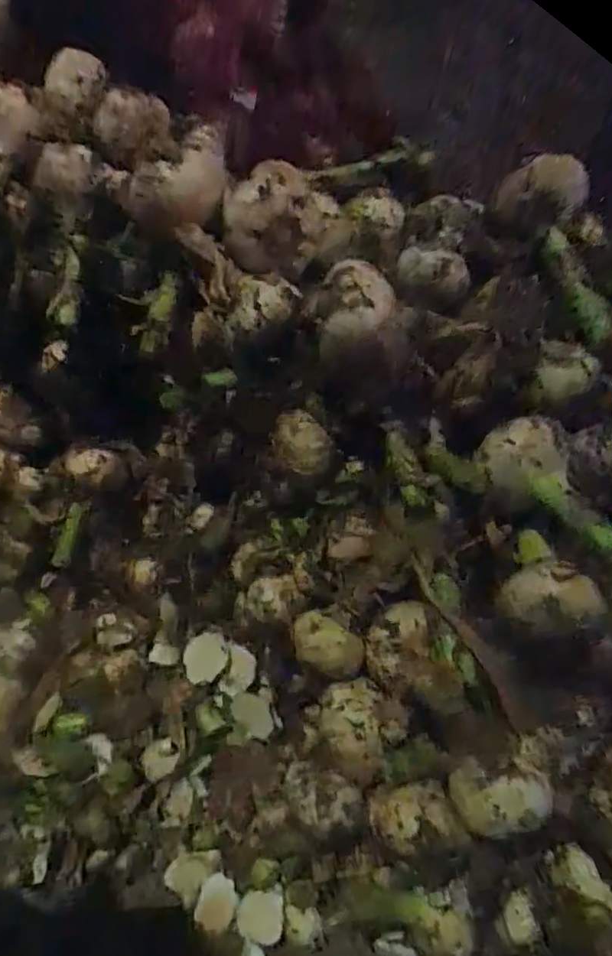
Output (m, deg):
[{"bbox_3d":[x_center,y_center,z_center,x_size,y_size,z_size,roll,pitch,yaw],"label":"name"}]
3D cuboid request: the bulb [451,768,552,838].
[{"bbox_3d":[0.100,0.172,0.296,0.046,0.038,0.029,-1,55,-5],"label":"bulb"}]

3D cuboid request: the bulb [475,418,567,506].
[{"bbox_3d":[0.120,-0.009,0.314,0.034,0.039,0.041,-14,57,-14],"label":"bulb"}]

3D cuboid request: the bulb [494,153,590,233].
[{"bbox_3d":[0.149,-0.179,0.354,0.051,0.039,0.035,22,54,13],"label":"bulb"}]

